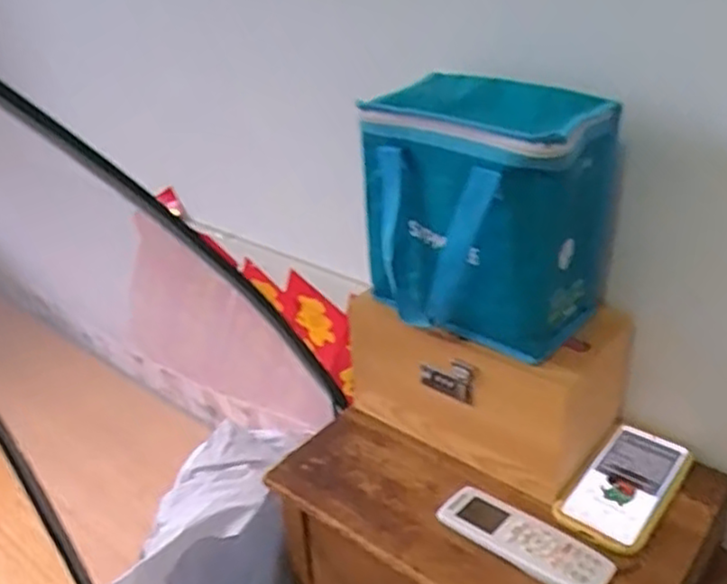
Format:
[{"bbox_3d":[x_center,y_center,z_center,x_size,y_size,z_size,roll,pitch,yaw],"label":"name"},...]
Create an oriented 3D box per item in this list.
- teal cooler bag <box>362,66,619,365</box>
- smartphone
[{"bbox_3d":[0.119,-0.078,0.693,0.179,0.213,0.197,-26,37,-34],"label":"teal cooler bag"},{"bbox_3d":[0.265,0.194,0.715,0.084,0.012,0.162,22,39,37],"label":"smartphone"}]

